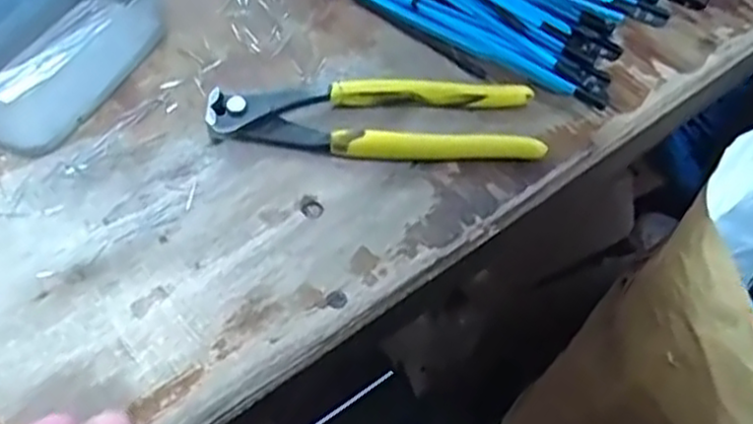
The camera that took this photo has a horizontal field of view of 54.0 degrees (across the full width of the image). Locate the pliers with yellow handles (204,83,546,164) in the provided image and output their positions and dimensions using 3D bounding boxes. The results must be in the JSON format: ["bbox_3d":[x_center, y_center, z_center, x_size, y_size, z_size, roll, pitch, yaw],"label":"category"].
[{"bbox_3d":[-0.001,-0.048,0.376,0.163,0.016,0.047,2,54,-4],"label":"pliers with yellow handles"}]

